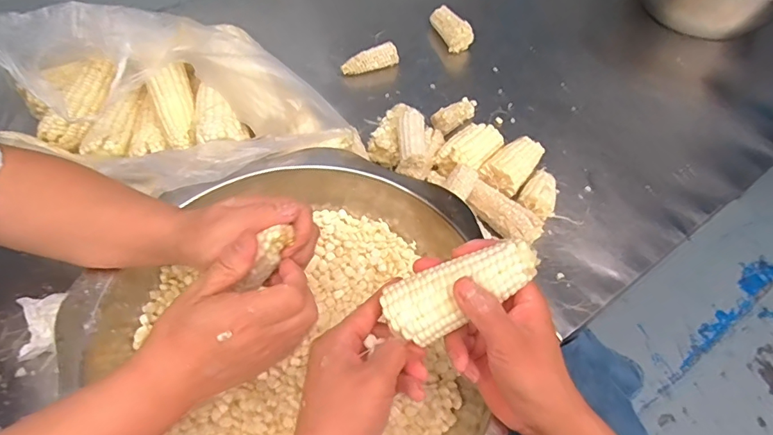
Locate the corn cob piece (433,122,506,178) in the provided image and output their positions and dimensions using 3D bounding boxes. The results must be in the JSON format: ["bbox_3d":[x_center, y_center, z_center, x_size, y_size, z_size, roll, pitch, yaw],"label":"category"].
[{"bbox_3d":[0.111,-0.085,0.627,0.057,0.054,0.084,36,62,21],"label":"corn cob piece"}]

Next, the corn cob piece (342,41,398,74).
[{"bbox_3d":[-0.026,-0.249,0.745,0.092,0.037,0.029,-24,59,-17],"label":"corn cob piece"}]

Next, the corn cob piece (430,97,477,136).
[{"bbox_3d":[0.104,-0.152,0.685,0.079,0.031,0.032,-34,63,-22],"label":"corn cob piece"}]

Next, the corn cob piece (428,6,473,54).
[{"bbox_3d":[0.110,-0.323,0.790,0.044,0.041,0.086,-26,60,-18],"label":"corn cob piece"}]

